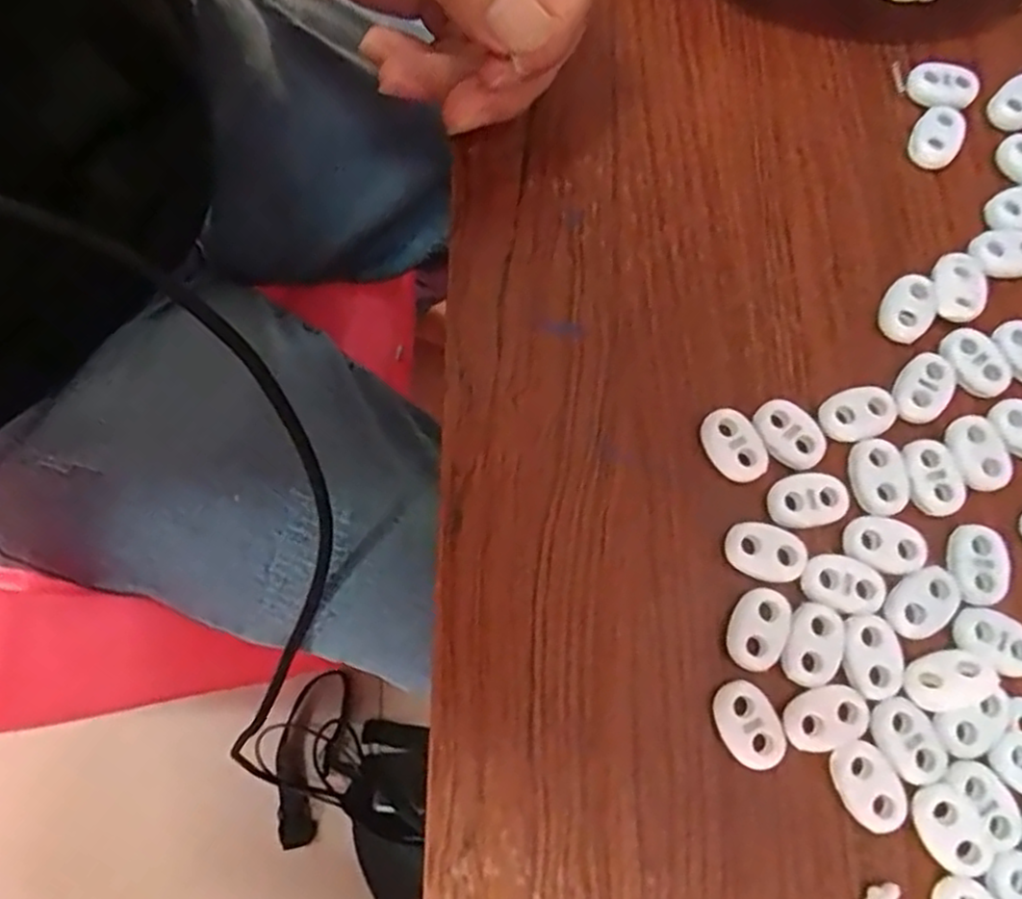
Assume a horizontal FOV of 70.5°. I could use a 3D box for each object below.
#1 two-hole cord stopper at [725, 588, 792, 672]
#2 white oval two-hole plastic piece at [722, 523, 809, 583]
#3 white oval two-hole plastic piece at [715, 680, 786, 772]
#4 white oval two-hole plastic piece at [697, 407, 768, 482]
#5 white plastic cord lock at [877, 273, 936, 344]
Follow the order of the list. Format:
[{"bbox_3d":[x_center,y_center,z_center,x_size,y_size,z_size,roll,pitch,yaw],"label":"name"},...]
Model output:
[{"bbox_3d":[0.068,0.050,0.199,0.015,0.004,0.022,21,77,6],"label":"two-hole cord stopper"},{"bbox_3d":[0.072,0.030,0.206,0.023,0.004,0.015,12,76,4],"label":"white oval two-hole plastic piece"},{"bbox_3d":[0.064,0.074,0.194,0.015,0.004,0.023,-22,76,-5],"label":"white oval two-hole plastic piece"},{"bbox_3d":[0.066,-0.001,0.214,0.015,0.005,0.022,-31,77,-7],"label":"white oval two-hole plastic piece"},{"bbox_3d":[0.123,-0.044,0.224,0.015,0.004,0.021,30,78,8],"label":"white plastic cord lock"}]

